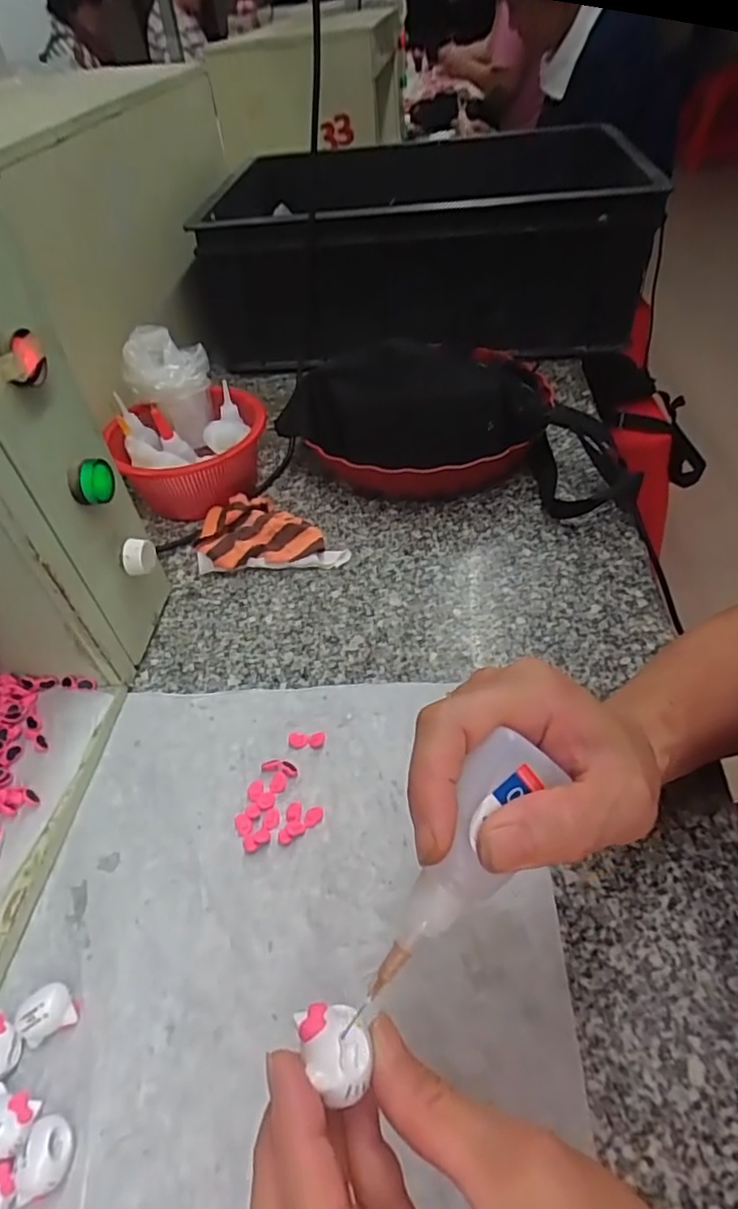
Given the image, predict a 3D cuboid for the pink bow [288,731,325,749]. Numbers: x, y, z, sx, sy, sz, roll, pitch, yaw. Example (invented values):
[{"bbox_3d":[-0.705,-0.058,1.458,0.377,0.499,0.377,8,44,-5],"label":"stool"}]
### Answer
[{"bbox_3d":[-0.041,0.089,0.401,0.024,0.005,0.012,-8,46,-1],"label":"pink bow"}]

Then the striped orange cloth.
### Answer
[{"bbox_3d":[-0.087,-0.065,0.536,0.128,0.034,0.079,-4,46,2],"label":"striped orange cloth"}]

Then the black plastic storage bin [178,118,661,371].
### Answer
[{"bbox_3d":[0.073,-0.450,0.774,0.510,0.165,0.318,4,47,10],"label":"black plastic storage bin"}]

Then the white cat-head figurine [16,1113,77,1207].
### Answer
[{"bbox_3d":[-0.138,0.237,0.261,0.018,0.016,0.027,-12,46,-6],"label":"white cat-head figurine"}]

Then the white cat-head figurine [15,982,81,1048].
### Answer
[{"bbox_3d":[-0.157,0.199,0.298,0.024,0.018,0.020,-22,48,-15],"label":"white cat-head figurine"}]

